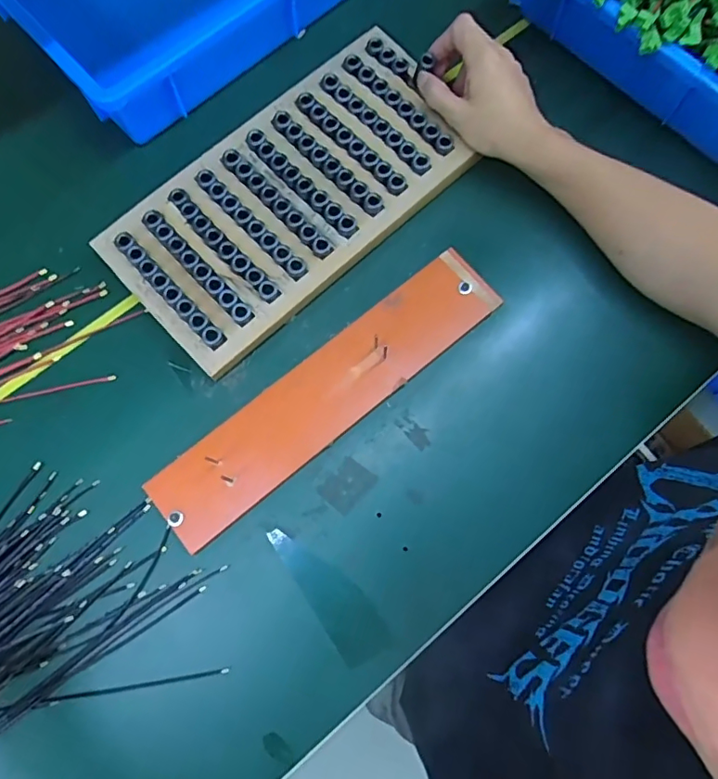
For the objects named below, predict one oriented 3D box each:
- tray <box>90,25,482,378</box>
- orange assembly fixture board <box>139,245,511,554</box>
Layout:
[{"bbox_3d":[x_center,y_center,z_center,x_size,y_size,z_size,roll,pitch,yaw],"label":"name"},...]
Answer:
[{"bbox_3d":[-0.059,-0.180,0.471,0.324,0.022,0.165,-42,81,-10],"label":"tray"},{"bbox_3d":[-0.024,0.001,0.459,0.342,0.018,0.070,-39,80,-10],"label":"orange assembly fixture board"}]

